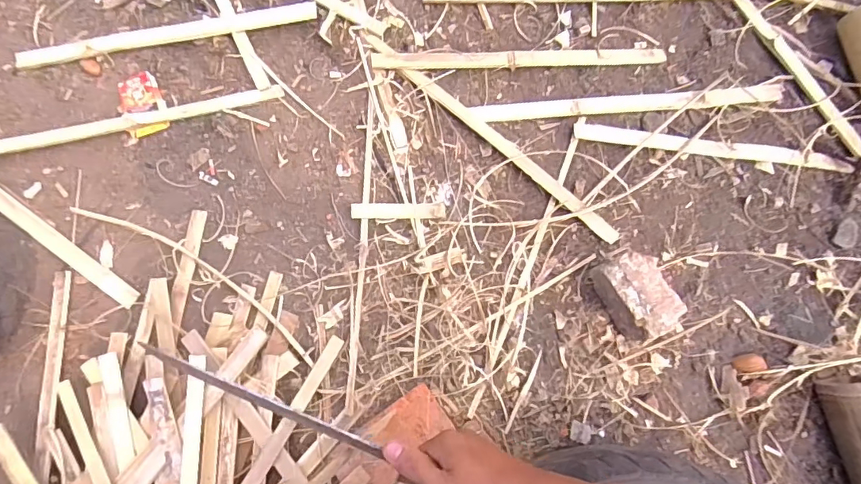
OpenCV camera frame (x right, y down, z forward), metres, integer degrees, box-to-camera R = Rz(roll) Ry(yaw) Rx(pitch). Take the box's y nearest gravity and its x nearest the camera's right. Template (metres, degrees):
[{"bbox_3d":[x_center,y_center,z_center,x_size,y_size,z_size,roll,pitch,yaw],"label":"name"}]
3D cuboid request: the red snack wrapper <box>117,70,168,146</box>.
[{"bbox_3d":[-0.489,-0.230,0.836,0.075,0.011,0.116,-21,78,-5],"label":"red snack wrapper"}]

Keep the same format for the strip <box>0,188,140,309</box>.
[{"bbox_3d":[-0.687,-0.059,0.806,0.542,0.010,0.029,35,79,7],"label":"strip"}]

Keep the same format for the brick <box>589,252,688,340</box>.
[{"bbox_3d":[0.303,0.079,0.734,0.076,0.087,0.122,-24,78,-6],"label":"brick"}]

